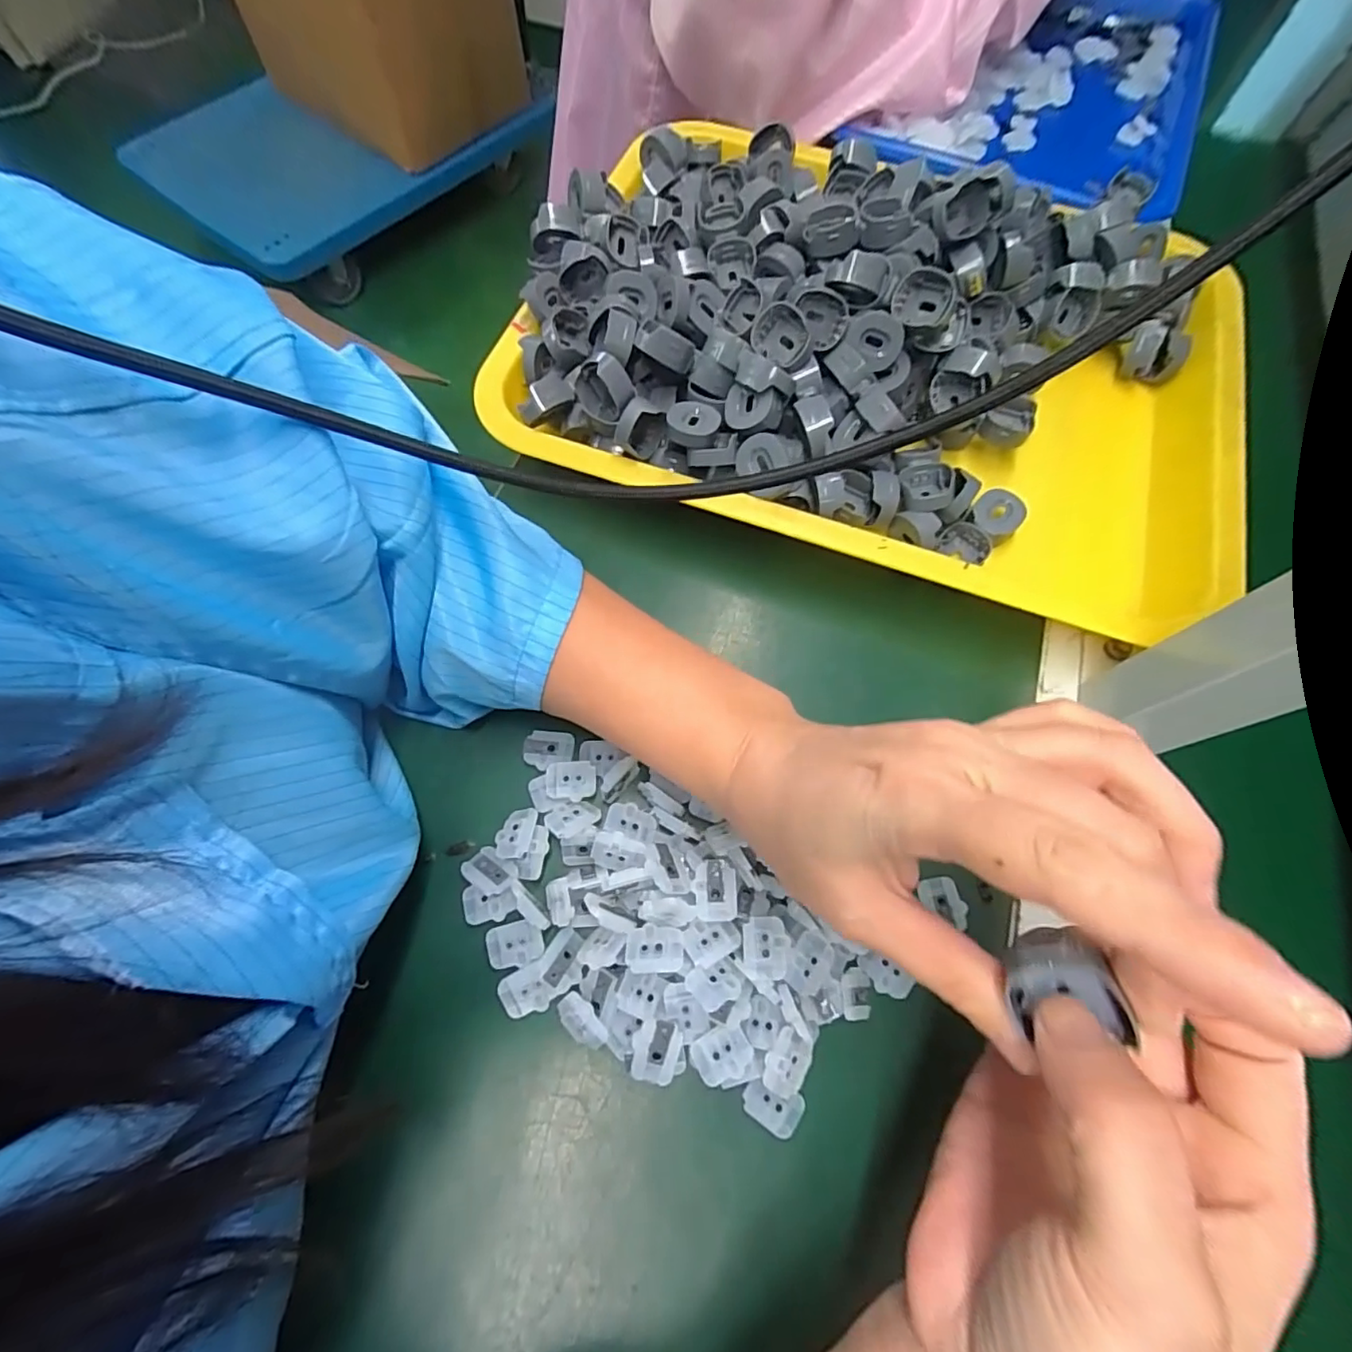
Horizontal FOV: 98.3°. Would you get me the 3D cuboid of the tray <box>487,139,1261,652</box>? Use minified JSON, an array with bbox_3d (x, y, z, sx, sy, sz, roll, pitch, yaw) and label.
[{"bbox_3d":[0.112,-0.182,0.328,0.377,0.088,0.273,16,67,6],"label":"tray"}]

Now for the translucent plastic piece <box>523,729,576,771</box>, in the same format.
[{"bbox_3d":[-0.057,0.033,0.263,0.022,0.004,0.017,4,67,1],"label":"translucent plastic piece"}]

